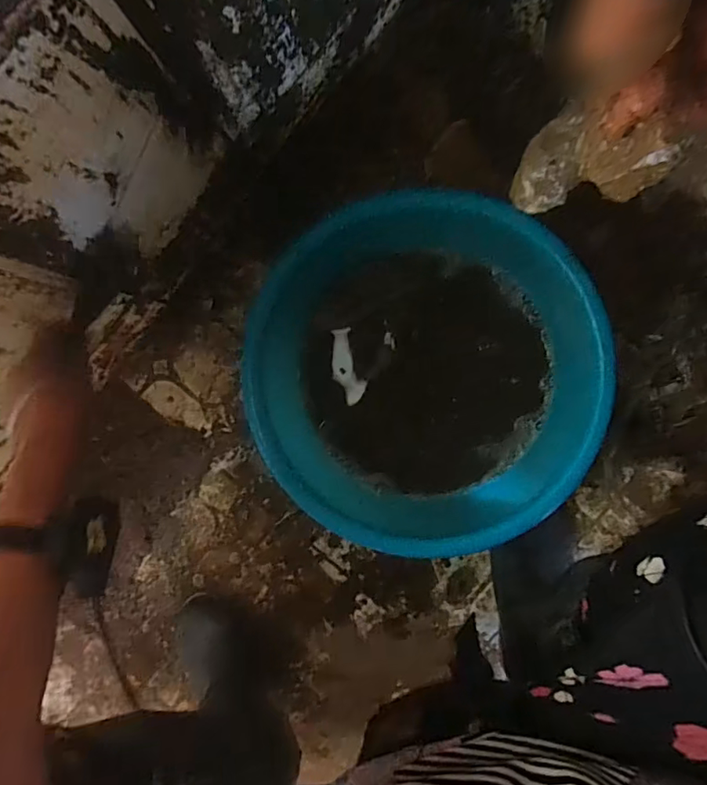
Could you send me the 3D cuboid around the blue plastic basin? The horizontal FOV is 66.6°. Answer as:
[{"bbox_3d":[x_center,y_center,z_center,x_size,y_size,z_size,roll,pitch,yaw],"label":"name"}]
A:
[{"bbox_3d":[0.079,-0.015,0.617,0.368,0.135,0.356,0,91,7],"label":"blue plastic basin"}]

